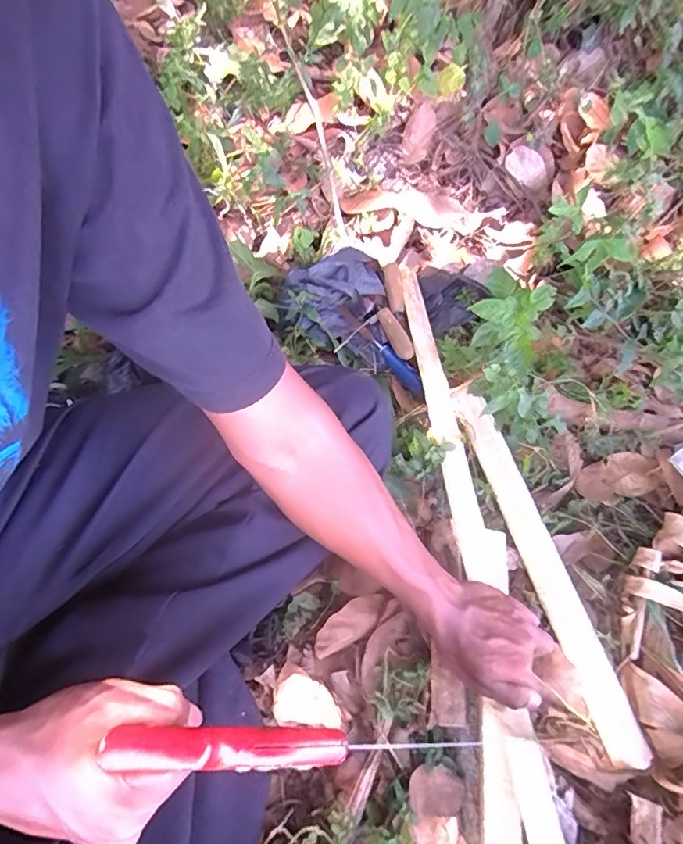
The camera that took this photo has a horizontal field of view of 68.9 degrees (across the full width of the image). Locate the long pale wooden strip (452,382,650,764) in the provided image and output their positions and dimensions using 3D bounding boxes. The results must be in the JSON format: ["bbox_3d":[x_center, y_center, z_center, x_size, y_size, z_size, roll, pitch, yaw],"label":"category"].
[{"bbox_3d":[0.238,0.155,0.610,0.045,0.023,0.445,-10,61,-13],"label":"long pale wooden strip"}]

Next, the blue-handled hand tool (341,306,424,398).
[{"bbox_3d":[0.058,-0.105,0.722,0.018,0.019,0.173,-35,74,-29],"label":"blue-handled hand tool"}]

